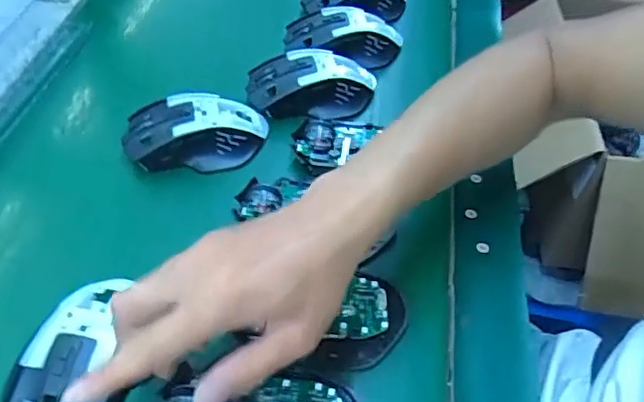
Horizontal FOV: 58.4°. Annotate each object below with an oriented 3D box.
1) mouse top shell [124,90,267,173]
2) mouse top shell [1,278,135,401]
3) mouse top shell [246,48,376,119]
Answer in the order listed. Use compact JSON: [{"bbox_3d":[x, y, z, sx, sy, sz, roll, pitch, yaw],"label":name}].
[{"bbox_3d":[-0.104,-0.060,0.473,0.112,0.031,0.063,-6,50,-6],"label":"mouse top shell"},{"bbox_3d":[-0.147,0.090,0.339,0.059,0.034,0.112,1,52,0],"label":"mouse top shell"},{"bbox_3d":[-0.009,-0.108,0.514,0.111,0.028,0.063,1,50,0],"label":"mouse top shell"}]

